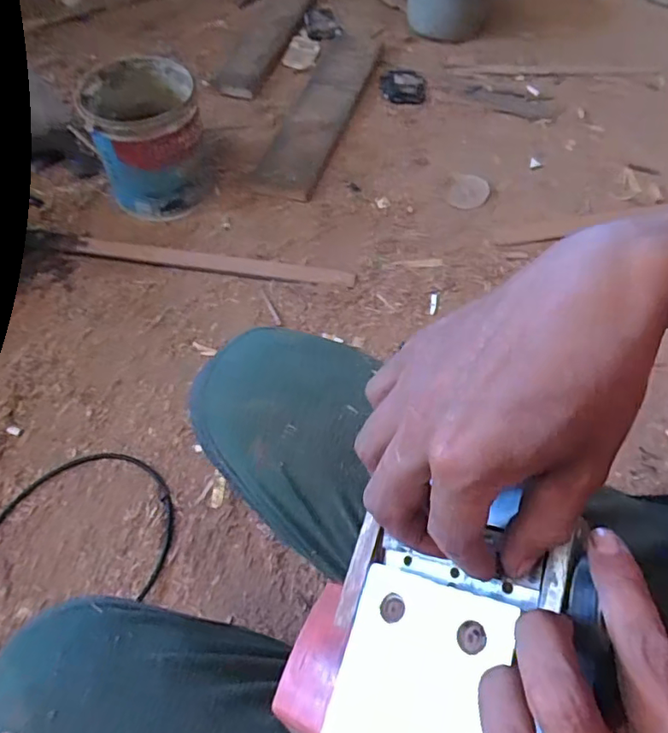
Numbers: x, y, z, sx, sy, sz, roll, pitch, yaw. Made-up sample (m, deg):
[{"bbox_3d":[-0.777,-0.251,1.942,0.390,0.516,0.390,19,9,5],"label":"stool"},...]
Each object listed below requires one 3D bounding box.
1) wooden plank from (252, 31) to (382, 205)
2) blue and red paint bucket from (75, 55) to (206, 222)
[{"bbox_3d":[-0.020,-0.542,1.136,0.121,0.018,0.580,14,57,7],"label":"wooden plank"},{"bbox_3d":[-0.311,-0.380,0.934,0.168,0.175,0.175,-9,57,-8],"label":"blue and red paint bucket"}]

